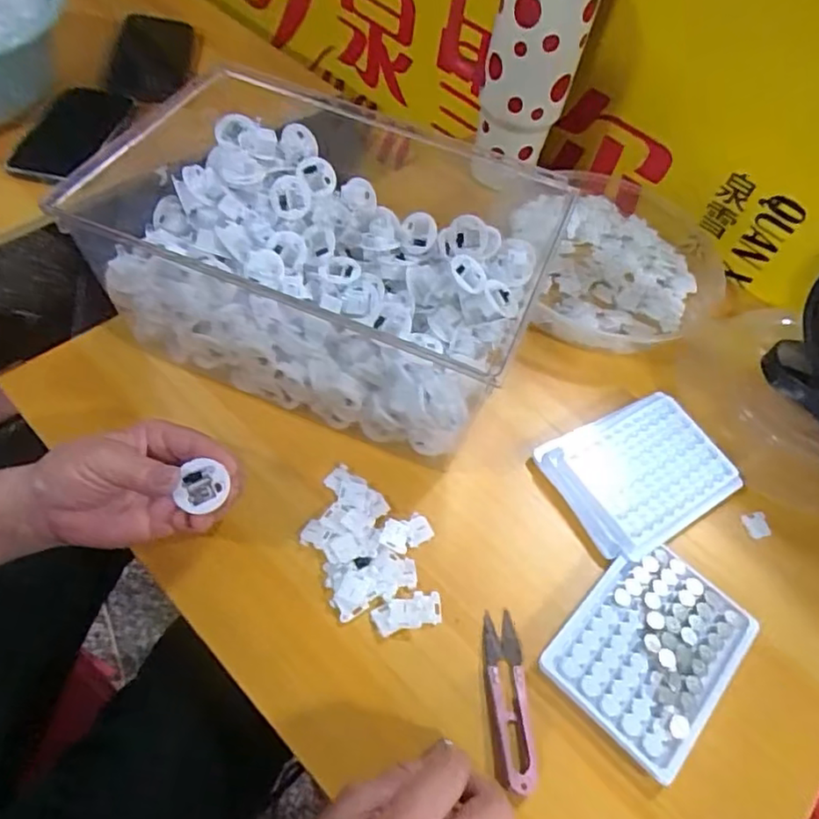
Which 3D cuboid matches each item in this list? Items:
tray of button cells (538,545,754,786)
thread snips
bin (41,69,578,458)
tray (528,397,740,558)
[{"bbox_3d":[0.159,0.155,0.398,0.097,0.011,0.127,41,60,18],"label":"tray of button cells"},{"bbox_3d":[0.062,0.177,0.374,0.024,0.010,0.100,2,56,-7],"label":"thread snips"},{"bbox_3d":[-0.053,-0.115,0.476,0.335,0.142,0.225,19,56,5],"label":"bin"},{"bbox_3d":[0.177,0.048,0.469,0.135,0.019,0.106,-22,62,-21],"label":"tray"}]

